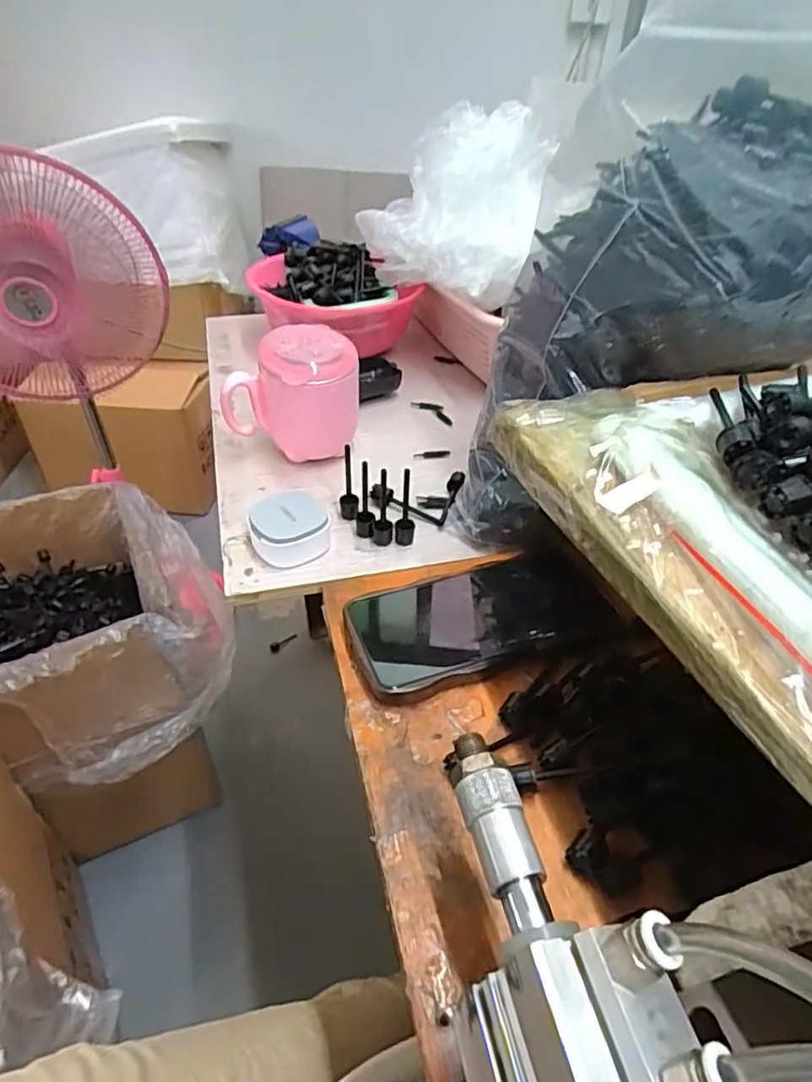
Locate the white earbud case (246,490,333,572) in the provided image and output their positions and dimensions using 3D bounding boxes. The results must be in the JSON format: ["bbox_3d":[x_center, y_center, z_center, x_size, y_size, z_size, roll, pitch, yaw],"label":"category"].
[{"bbox_3d":[-0.084,-0.009,0.456,0.054,0.032,0.055,-8,42,-12],"label":"white earbud case"}]

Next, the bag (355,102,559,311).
[{"bbox_3d":[0.052,-0.316,0.590,0.186,0.160,0.081,24,19,20],"label":"bag"}]

